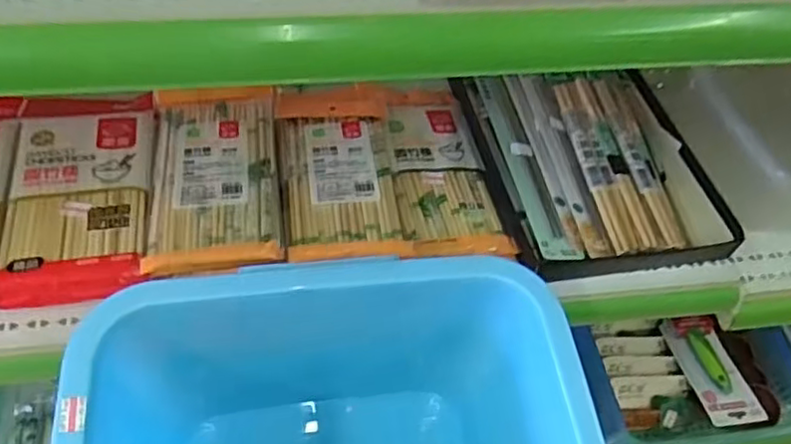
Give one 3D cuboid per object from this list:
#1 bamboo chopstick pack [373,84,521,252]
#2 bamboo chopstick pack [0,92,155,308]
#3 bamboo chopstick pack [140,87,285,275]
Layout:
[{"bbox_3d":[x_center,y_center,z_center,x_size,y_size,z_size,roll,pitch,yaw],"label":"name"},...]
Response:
[{"bbox_3d":[0.041,-0.064,0.685,0.097,0.025,0.246,-6,53,-9],"label":"bamboo chopstick pack"},{"bbox_3d":[-0.293,-0.041,0.615,0.121,0.027,0.255,-8,54,-11],"label":"bamboo chopstick pack"},{"bbox_3d":[-0.172,-0.053,0.627,0.115,0.019,0.235,-4,53,-8],"label":"bamboo chopstick pack"}]

